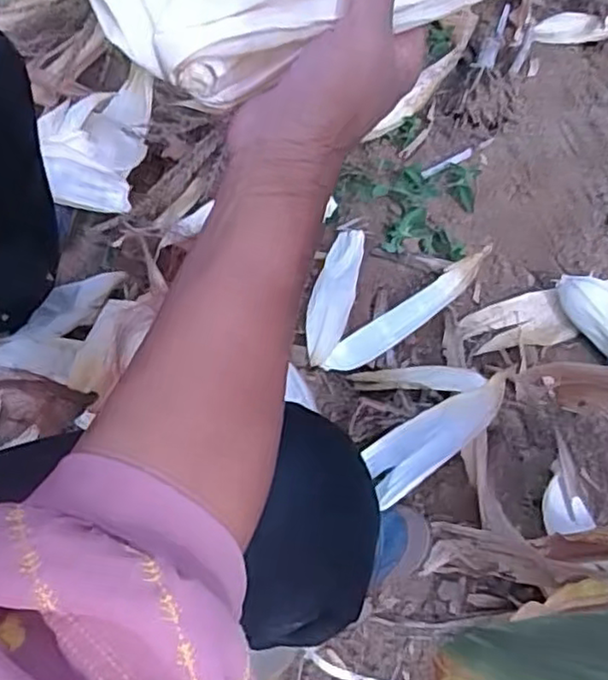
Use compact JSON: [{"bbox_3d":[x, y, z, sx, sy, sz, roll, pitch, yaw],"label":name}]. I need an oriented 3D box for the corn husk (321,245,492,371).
[{"bbox_3d":[0.129,-0.038,0.824,0.241,0.045,0.043,-31,69,-18],"label":"corn husk"}]

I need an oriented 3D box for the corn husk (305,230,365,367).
[{"bbox_3d":[0.038,-0.061,0.846,0.051,0.024,0.189,13,62,6],"label":"corn husk"}]

